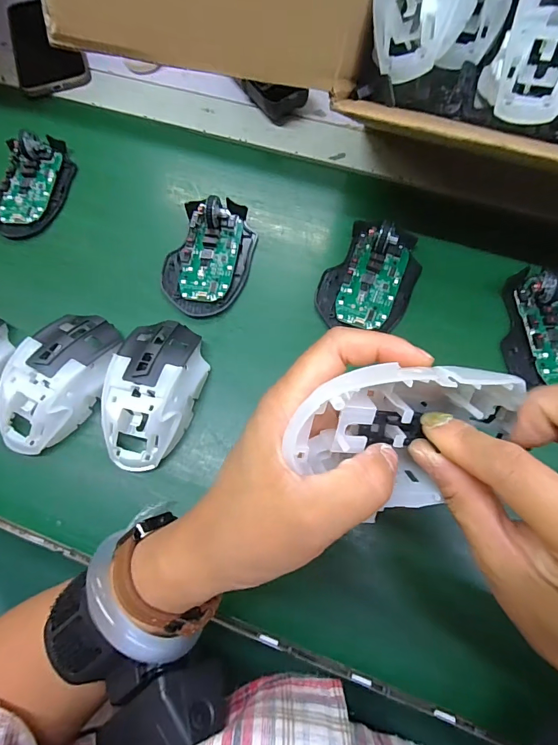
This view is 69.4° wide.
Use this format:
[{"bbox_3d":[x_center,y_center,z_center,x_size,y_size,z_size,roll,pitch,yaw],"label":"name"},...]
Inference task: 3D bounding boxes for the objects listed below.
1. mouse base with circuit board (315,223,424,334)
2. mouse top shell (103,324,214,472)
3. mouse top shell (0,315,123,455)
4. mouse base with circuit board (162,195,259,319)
[{"bbox_3d":[0.078,-0.083,0.339,0.073,0.028,0.104,24,73,10],"label":"mouse base with circuit board"},{"bbox_3d":[-0.093,0.014,0.303,0.063,0.035,0.111,4,70,3],"label":"mouse top shell"},{"bbox_3d":[-0.169,0.005,0.309,0.066,0.036,0.116,27,73,11],"label":"mouse top shell"},{"bbox_3d":[-0.062,-0.104,0.350,0.074,0.027,0.111,9,71,5],"label":"mouse base with circuit board"}]

